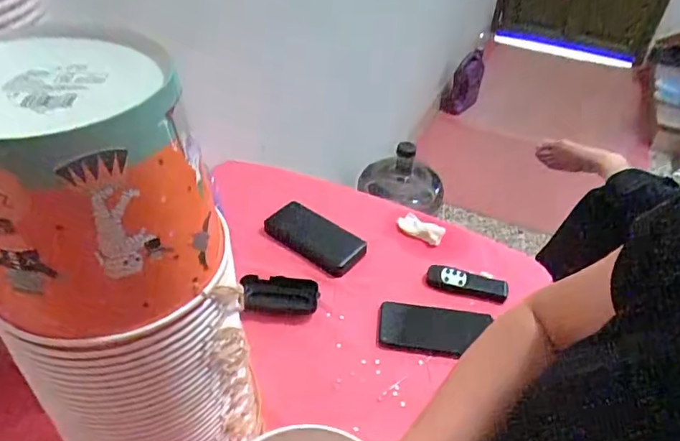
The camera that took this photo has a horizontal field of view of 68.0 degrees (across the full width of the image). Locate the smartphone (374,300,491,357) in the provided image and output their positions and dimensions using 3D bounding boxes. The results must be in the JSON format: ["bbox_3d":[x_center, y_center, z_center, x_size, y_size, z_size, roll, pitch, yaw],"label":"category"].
[{"bbox_3d":[0.125,0.146,0.677,0.146,0.008,0.077,6,41,3],"label":"smartphone"}]

